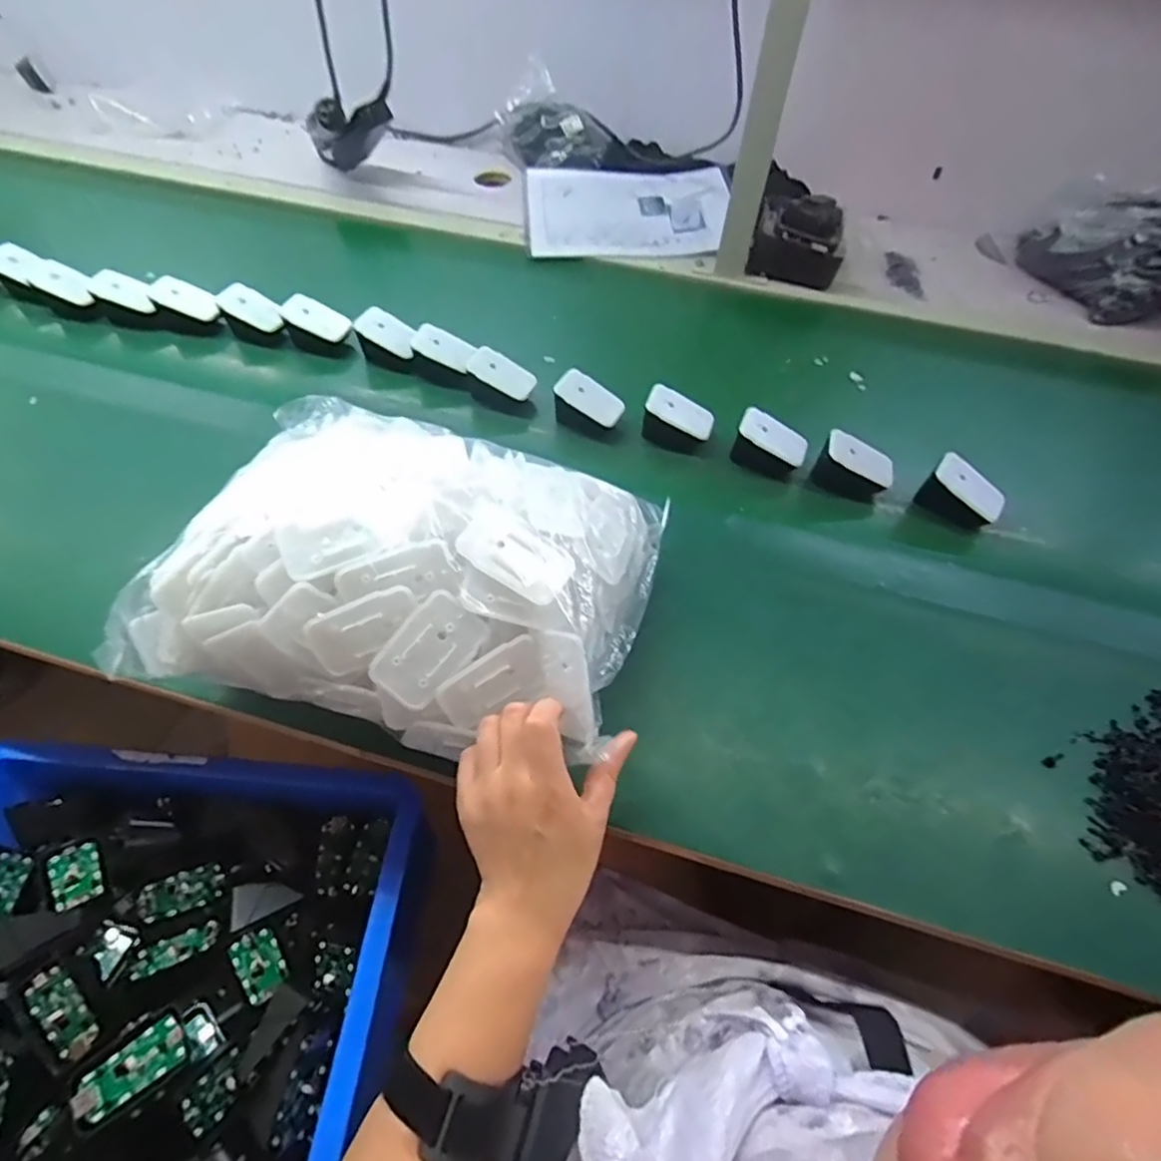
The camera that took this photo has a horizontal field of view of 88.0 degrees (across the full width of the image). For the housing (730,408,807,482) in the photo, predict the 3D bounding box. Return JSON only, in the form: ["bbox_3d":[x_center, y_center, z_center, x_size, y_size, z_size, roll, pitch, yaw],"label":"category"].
[{"bbox_3d":[0.189,-0.133,0.607,0.071,0.050,0.043,25,57,13],"label":"housing"}]

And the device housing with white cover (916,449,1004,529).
[{"bbox_3d":[0.364,-0.081,0.572,0.067,0.044,0.041,35,60,19],"label":"device housing with white cover"}]

